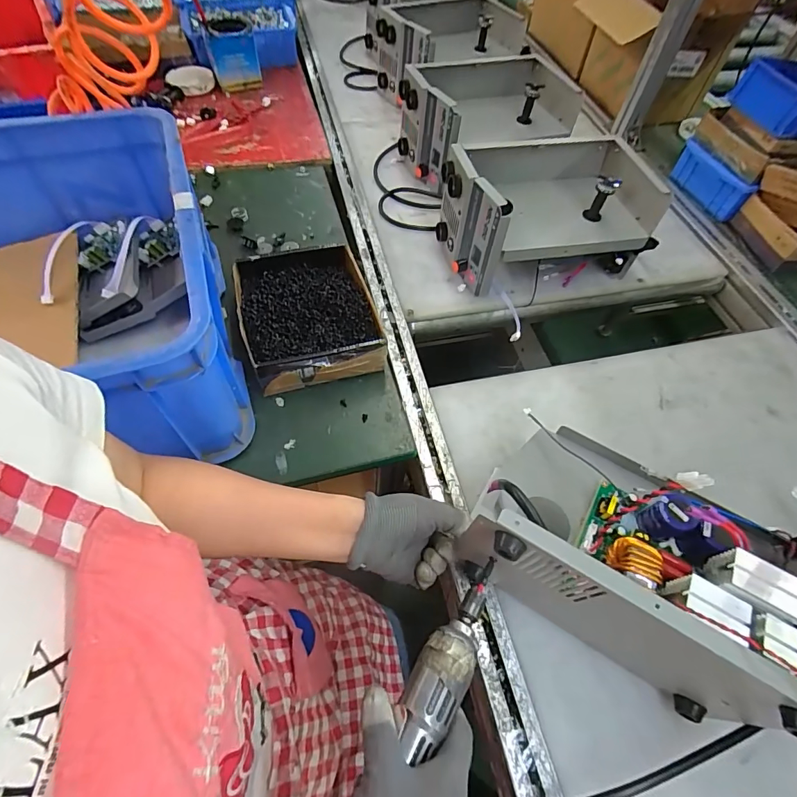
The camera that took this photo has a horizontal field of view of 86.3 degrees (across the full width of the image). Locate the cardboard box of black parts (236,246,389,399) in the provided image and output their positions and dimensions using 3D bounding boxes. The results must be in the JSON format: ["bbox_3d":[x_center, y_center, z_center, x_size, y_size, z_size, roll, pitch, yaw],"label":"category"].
[{"bbox_3d":[-0.124,-0.112,0.586,0.168,0.061,0.207,-14,60,-12],"label":"cardboard box of black parts"}]

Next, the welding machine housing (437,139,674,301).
[{"bbox_3d":[0.225,-0.286,0.671,0.299,0.148,0.176,-7,58,-8],"label":"welding machine housing"}]

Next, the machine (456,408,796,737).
[{"bbox_3d":[0.218,0.142,0.403,0.274,0.162,0.179,28,60,14],"label":"machine"}]

